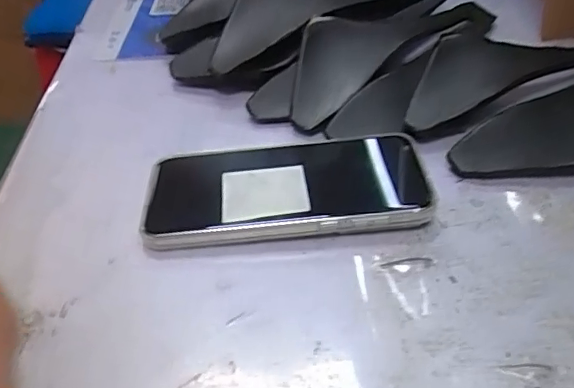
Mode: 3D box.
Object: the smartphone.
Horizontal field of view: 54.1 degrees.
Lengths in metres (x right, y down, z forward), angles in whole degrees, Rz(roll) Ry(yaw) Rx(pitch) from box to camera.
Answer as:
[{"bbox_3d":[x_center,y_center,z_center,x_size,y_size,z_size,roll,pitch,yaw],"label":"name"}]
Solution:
[{"bbox_3d":[0.002,-0.005,0.334,0.168,0.017,0.080,-4,41,0],"label":"smartphone"}]

